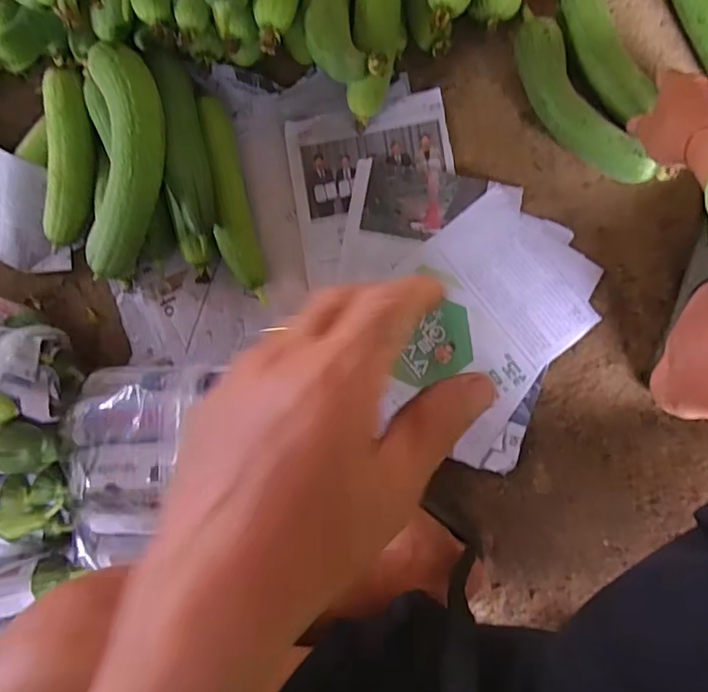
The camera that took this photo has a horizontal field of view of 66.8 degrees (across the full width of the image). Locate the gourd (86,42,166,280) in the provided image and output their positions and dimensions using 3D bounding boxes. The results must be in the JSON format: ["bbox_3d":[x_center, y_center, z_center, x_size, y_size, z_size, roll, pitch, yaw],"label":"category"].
[{"bbox_3d":[-0.261,-0.191,0.597,0.096,0.055,0.249,16,110,7],"label":"gourd"}]

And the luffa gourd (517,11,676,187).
[{"bbox_3d":[0.246,-0.258,0.589,0.062,0.055,0.231,-40,87,9],"label":"luffa gourd"}]

